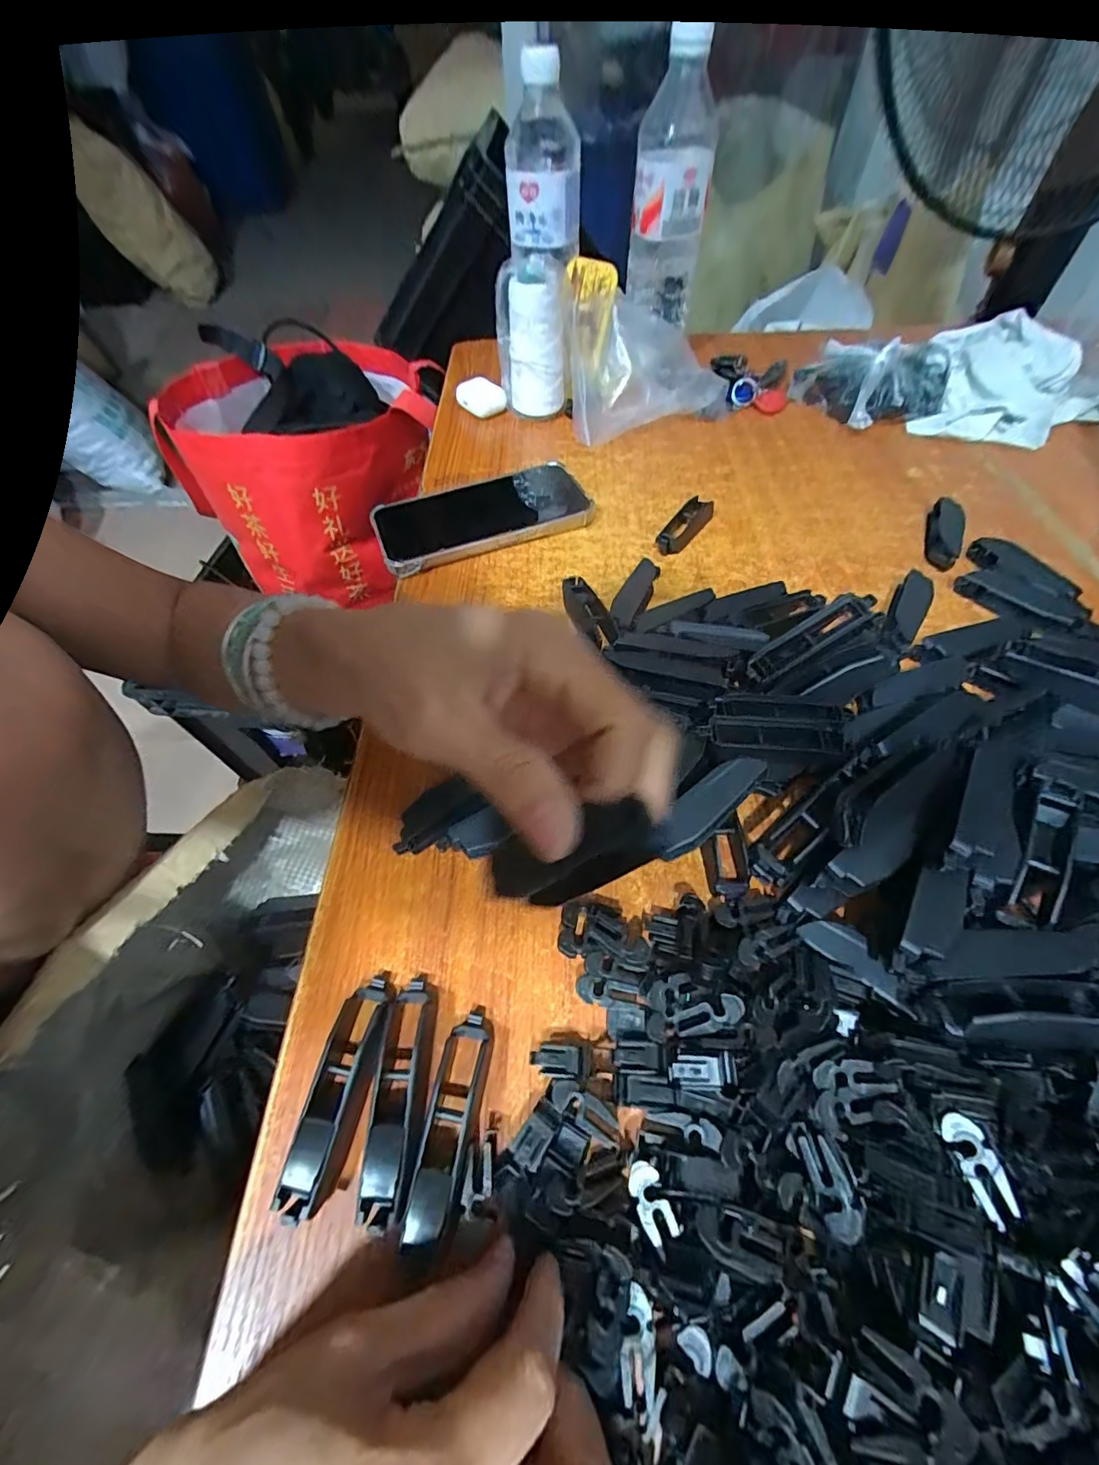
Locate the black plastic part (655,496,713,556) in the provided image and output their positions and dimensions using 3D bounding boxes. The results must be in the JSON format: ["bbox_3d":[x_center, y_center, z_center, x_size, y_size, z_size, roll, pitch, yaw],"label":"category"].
[{"bbox_3d":[0.103,-0.159,0.383,0.022,0.012,0.066,30,62,20],"label":"black plastic part"}]

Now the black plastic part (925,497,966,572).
[{"bbox_3d":[0.297,-0.150,0.371,0.019,0.013,0.076,19,58,14],"label":"black plastic part"}]

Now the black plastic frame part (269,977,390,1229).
[{"bbox_3d":[-0.082,0.136,0.191,0.023,0.015,0.073,9,56,8],"label":"black plastic frame part"}]

